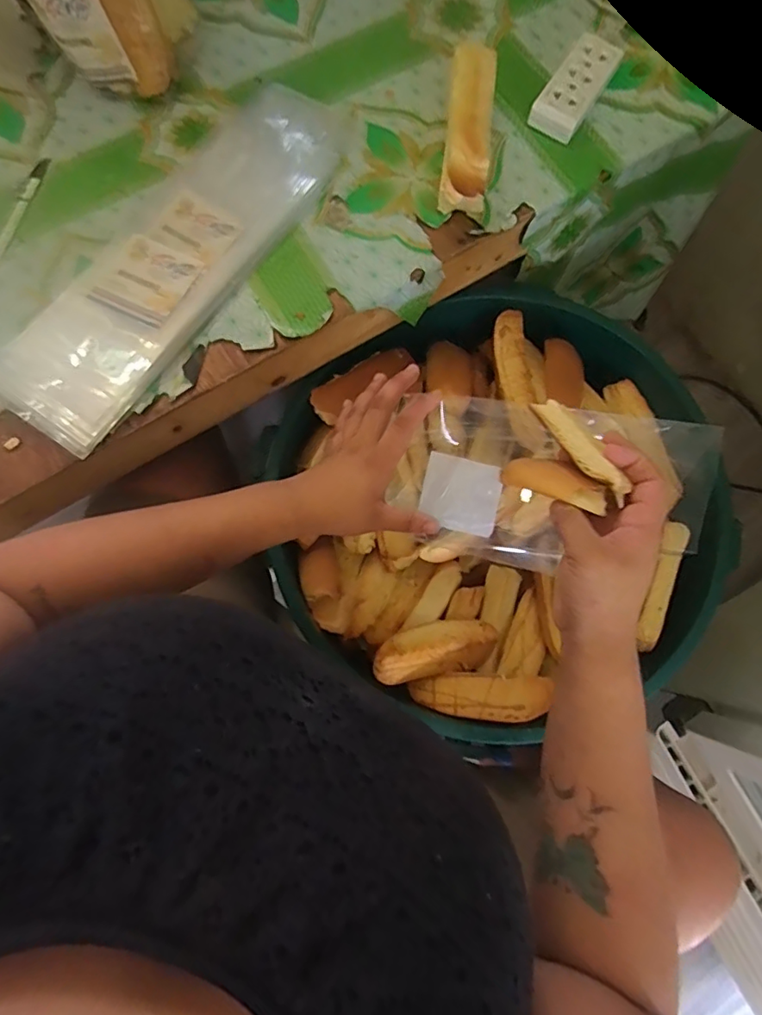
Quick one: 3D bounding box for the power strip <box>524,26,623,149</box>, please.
[{"bbox_3d":[0.182,-0.391,0.496,0.044,0.022,0.106,32,78,7],"label":"power strip"}]

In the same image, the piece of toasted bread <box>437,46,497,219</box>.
[{"bbox_3d":[0.076,-0.332,0.466,0.038,0.049,0.148,5,76,1],"label":"piece of toasted bread"}]

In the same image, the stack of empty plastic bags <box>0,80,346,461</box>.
[{"bbox_3d":[-0.165,-0.223,0.453,0.116,0.025,0.385,32,78,7],"label":"stack of empty plastic bags"}]

